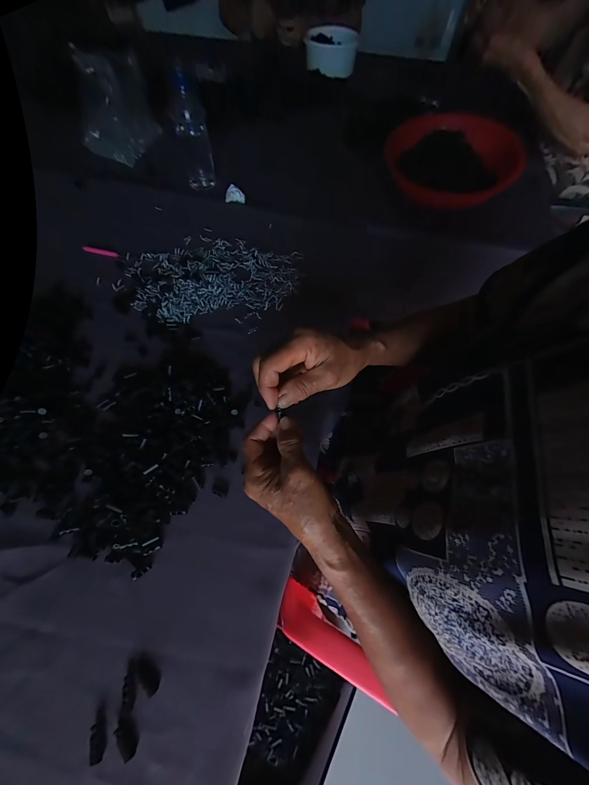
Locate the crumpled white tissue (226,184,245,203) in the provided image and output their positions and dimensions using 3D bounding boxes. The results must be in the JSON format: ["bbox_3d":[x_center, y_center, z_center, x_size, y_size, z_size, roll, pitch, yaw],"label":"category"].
[{"bbox_3d":[-0.118,-0.395,0.577,0.037,0.018,0.036,-6,64,-5],"label":"crumpled white tissue"}]

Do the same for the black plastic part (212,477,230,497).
[{"bbox_3d":[-0.086,0.110,0.339,0.018,0.004,0.020,10,64,3],"label":"black plastic part"}]

